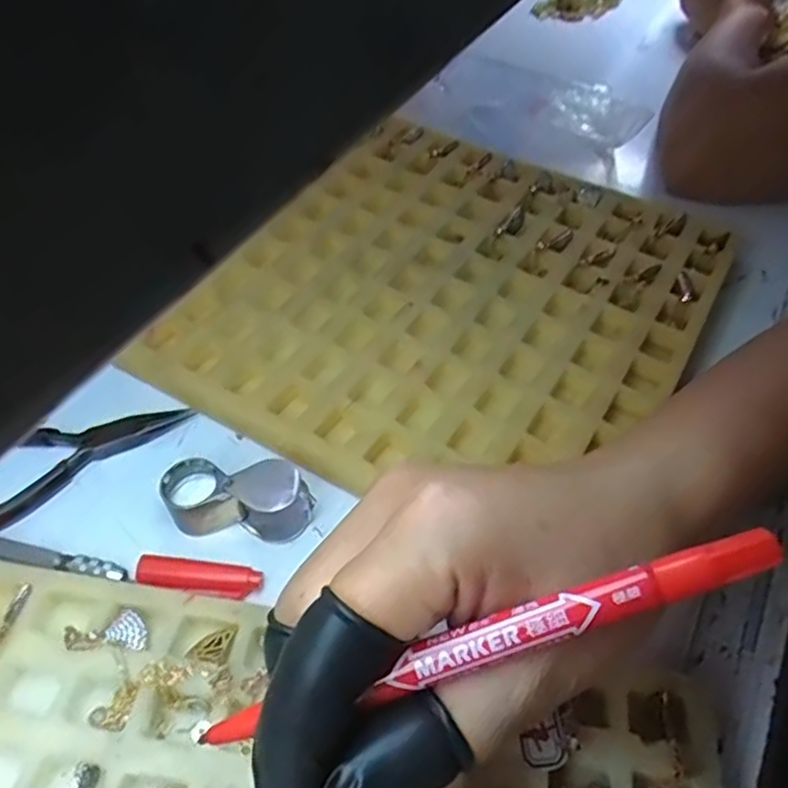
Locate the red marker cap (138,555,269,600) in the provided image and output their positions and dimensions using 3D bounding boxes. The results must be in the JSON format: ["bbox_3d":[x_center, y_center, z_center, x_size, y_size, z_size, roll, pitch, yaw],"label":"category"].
[{"bbox_3d":[-0.074,0.070,0.265,0.046,0.008,0.013,6,49,3],"label":"red marker cap"}]

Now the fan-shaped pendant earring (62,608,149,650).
[{"bbox_3d":[-0.097,0.081,0.236,0.027,0.005,0.016,6,35,-50],"label":"fan-shaped pendant earring"}]

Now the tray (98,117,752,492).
[{"bbox_3d":[0.033,-0.049,0.366,0.227,0.022,0.250,25,53,18],"label":"tray"}]

